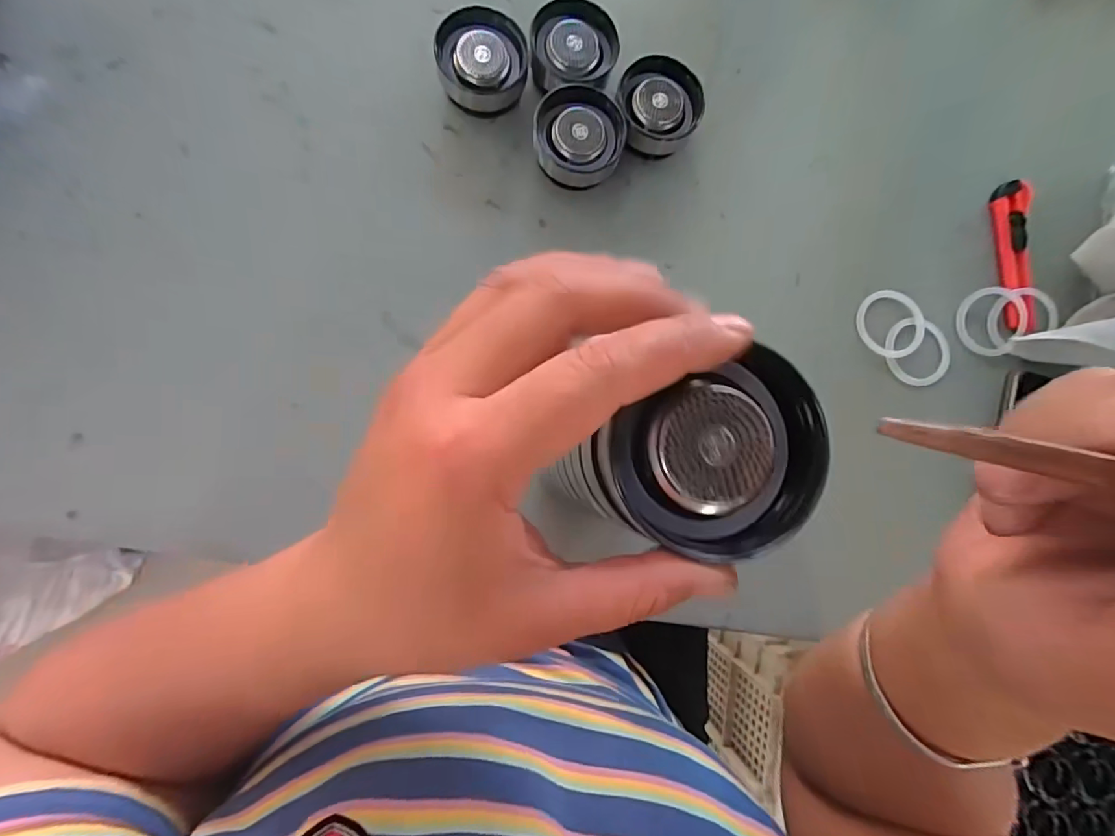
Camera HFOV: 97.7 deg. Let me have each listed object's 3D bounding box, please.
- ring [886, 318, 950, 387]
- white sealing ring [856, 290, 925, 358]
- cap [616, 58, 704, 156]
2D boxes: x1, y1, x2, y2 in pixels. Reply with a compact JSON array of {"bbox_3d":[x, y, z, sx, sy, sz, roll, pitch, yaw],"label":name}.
[{"bbox_3d":[0.305,-0.058,0.409,0.060,0.010,0.055,1,84,-8],"label":"ring"},{"bbox_3d":[0.284,-0.080,0.412,0.059,0.007,0.058,1,84,-8],"label":"white sealing ring"},{"bbox_3d":[0.078,-0.243,0.387,0.068,0.039,0.056,-7,85,-8],"label":"cap"}]

